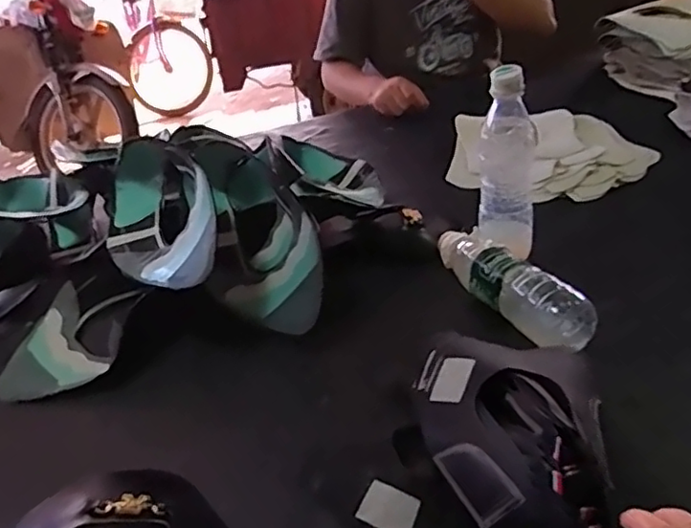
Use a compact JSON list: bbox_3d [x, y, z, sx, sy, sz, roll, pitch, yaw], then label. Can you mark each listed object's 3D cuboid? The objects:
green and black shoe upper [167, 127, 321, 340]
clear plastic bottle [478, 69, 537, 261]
[{"bbox_3d":[-0.107,-0.028,0.705,0.108,0.139,0.250,-16,34,-16],"label":"green and black shoe upper"},{"bbox_3d":[0.194,-0.113,0.727,0.064,0.234,0.064,6,34,17],"label":"clear plastic bottle"}]

